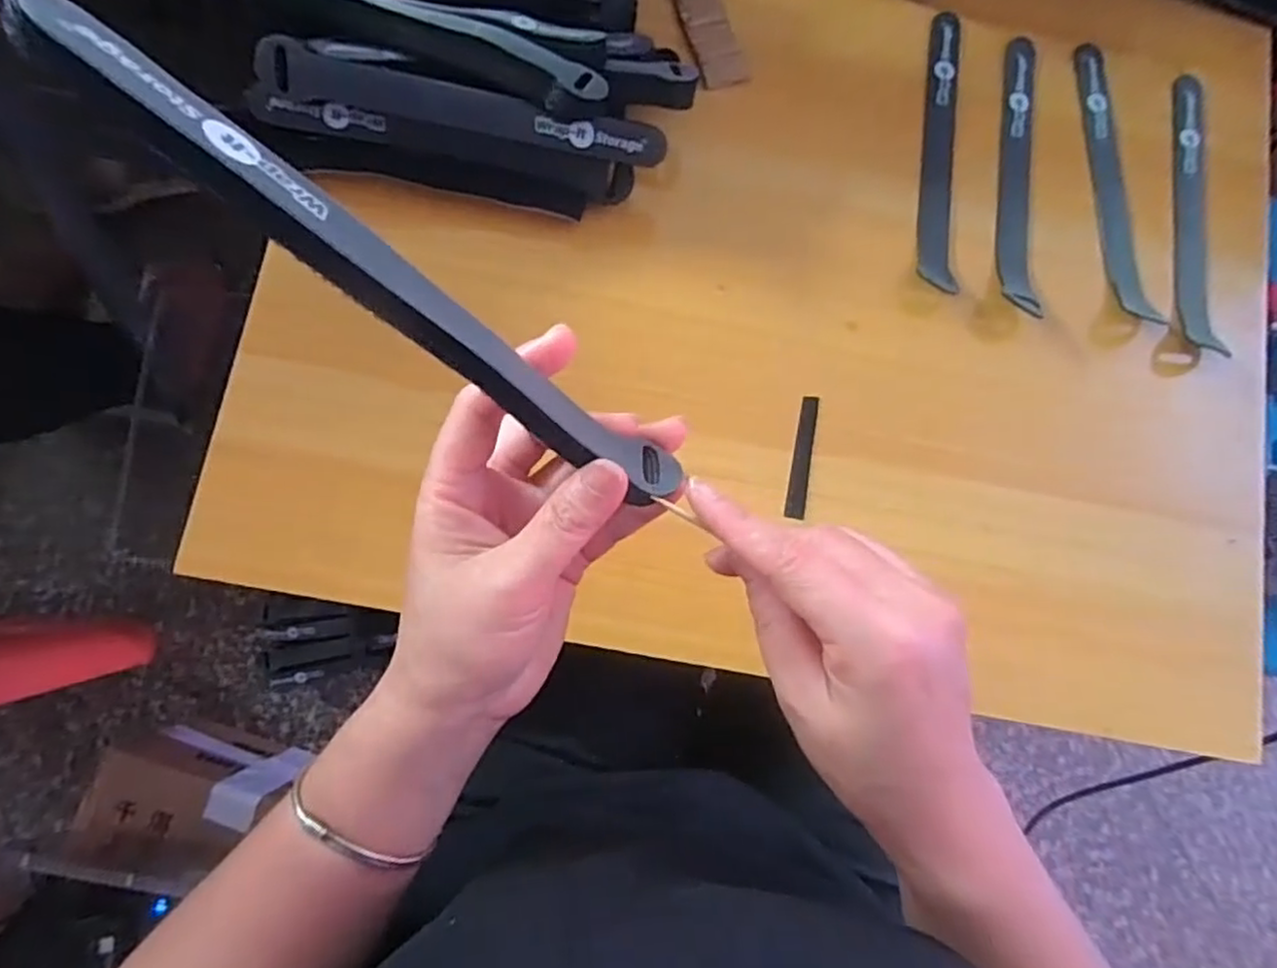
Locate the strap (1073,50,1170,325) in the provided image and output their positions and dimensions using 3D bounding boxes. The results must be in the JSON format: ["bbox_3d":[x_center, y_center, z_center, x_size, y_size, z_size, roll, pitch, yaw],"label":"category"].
[{"bbox_3d":[0.296,-0.192,0.428,0.024,0.022,0.198,-2,82,-3],"label":"strap"}]

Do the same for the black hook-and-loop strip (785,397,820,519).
[{"bbox_3d":[0.093,-0.016,0.388,0.011,0.004,0.070,9,80,5],"label":"black hook-and-loop strip"}]

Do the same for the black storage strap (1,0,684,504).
[{"bbox_3d":[-0.059,-0.048,0.194,0.196,0.018,0.021,37,80,-33],"label":"black storage strap"}]

